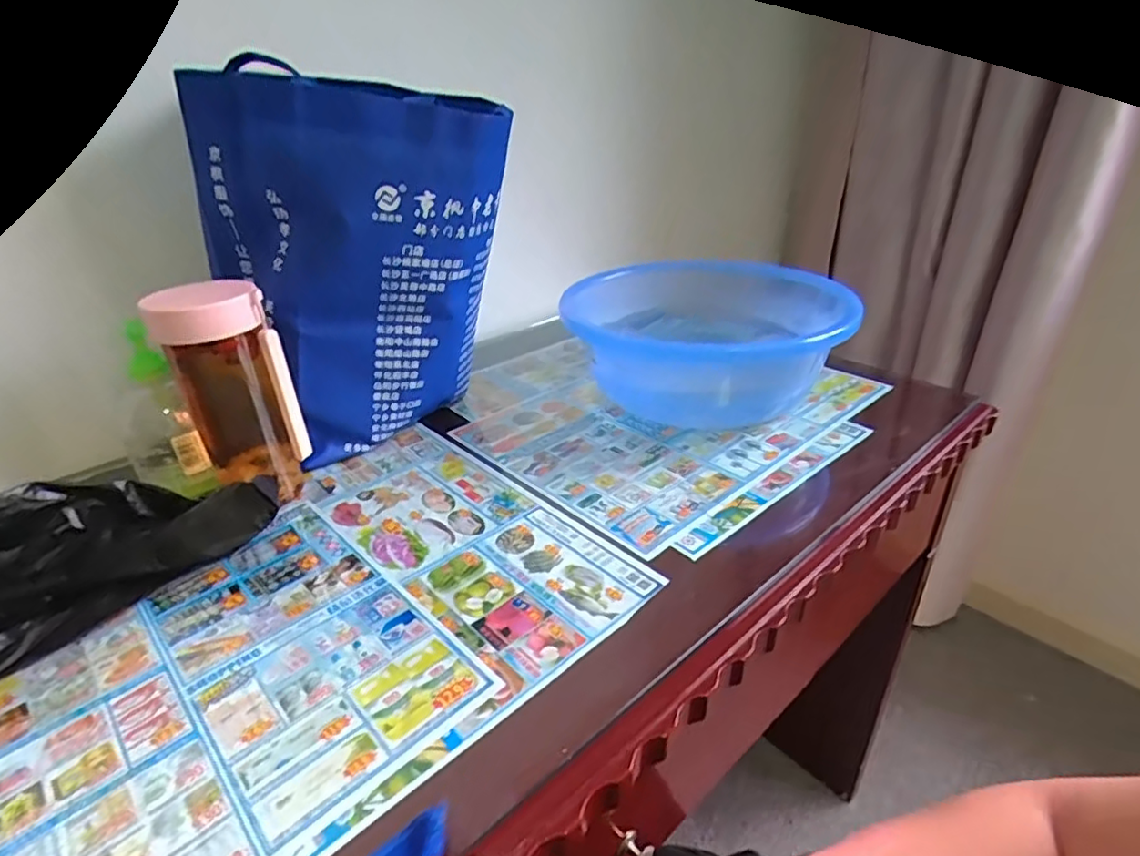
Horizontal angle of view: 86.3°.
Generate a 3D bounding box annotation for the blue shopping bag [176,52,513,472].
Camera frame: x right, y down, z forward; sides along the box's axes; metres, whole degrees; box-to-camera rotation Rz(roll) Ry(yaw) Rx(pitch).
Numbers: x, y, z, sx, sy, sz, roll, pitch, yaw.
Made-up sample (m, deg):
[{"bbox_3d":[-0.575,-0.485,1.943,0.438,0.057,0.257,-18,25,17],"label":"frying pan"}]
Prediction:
[{"bbox_3d":[-0.187,-0.143,0.592,0.269,0.330,0.142,-13,32,-19],"label":"blue shopping bag"}]

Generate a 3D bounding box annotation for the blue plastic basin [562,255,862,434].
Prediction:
[{"bbox_3d":[0.160,-0.091,0.681,0.260,0.118,0.279,12,33,23],"label":"blue plastic basin"}]

